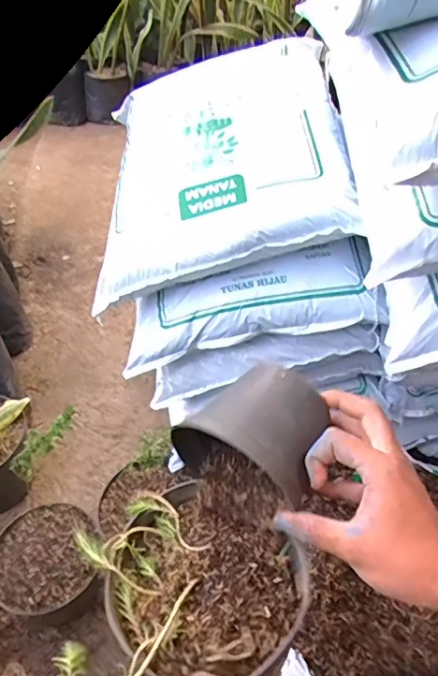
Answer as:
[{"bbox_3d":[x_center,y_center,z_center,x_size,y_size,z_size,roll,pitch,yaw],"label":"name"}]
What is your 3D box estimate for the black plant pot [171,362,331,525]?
[{"bbox_3d":[0.027,0.086,0.450,0.108,0.109,0.093,15,47,21],"label":"black plant pot"}]

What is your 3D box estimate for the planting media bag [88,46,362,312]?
[{"bbox_3d":[-0.005,-0.249,0.692,0.319,0.067,0.407,-10,55,10],"label":"planting media bag"}]

